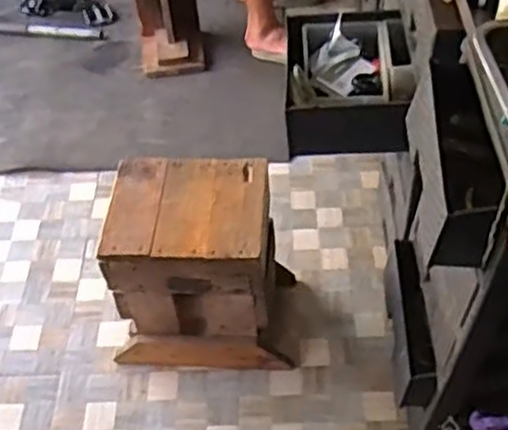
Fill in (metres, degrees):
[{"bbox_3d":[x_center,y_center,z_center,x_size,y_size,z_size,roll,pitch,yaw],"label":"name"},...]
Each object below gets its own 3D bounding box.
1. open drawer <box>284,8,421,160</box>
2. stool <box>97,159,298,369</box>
[{"bbox_3d":[0.186,-0.278,1.505,0.234,0.124,0.330,-1,48,4],"label":"open drawer"},{"bbox_3d":[-0.113,0.116,1.592,0.357,0.427,0.248,-1,48,3],"label":"stool"}]

